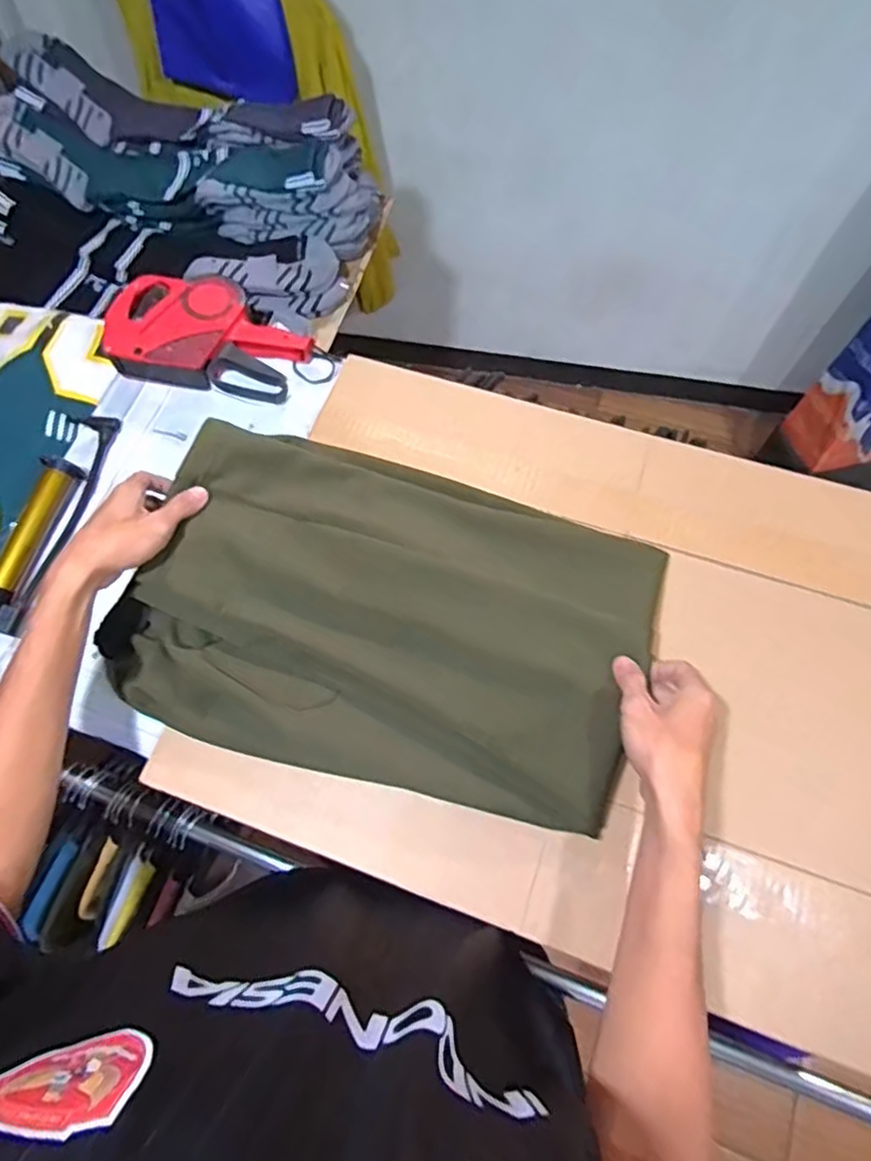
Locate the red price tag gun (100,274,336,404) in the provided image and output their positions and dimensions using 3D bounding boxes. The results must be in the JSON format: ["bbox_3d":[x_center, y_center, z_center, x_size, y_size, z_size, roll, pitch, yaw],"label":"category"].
[{"bbox_3d":[-0.250,-0.287,0.736,0.239,0.057,0.134,12,70,6],"label":"red price tag gun"}]

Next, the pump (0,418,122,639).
[{"bbox_3d":[-0.401,-0.067,0.662,0.043,0.041,0.251,14,71,6],"label":"pump"}]

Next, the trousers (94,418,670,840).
[{"bbox_3d":[-0.043,0.026,0.588,0.461,0.071,0.307,14,71,7],"label":"trousers"}]

